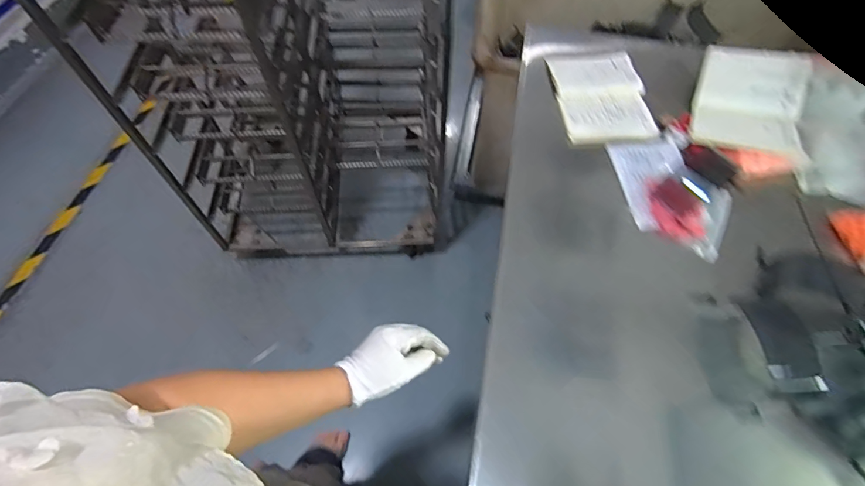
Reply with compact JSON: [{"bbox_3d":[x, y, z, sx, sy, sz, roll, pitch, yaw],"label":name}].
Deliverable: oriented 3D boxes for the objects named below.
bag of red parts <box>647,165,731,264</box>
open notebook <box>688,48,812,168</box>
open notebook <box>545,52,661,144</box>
[{"bbox_3d":[0.429,-0.061,0.723,0.131,0.028,0.158,25,63,11],"label":"bag of red parts"},{"bbox_3d":[0.603,-0.270,0.808,0.189,0.063,0.263,18,62,8],"label":"open notebook"},{"bbox_3d":[0.333,-0.295,0.845,0.182,0.023,0.232,-4,61,-5],"label":"open notebook"}]

